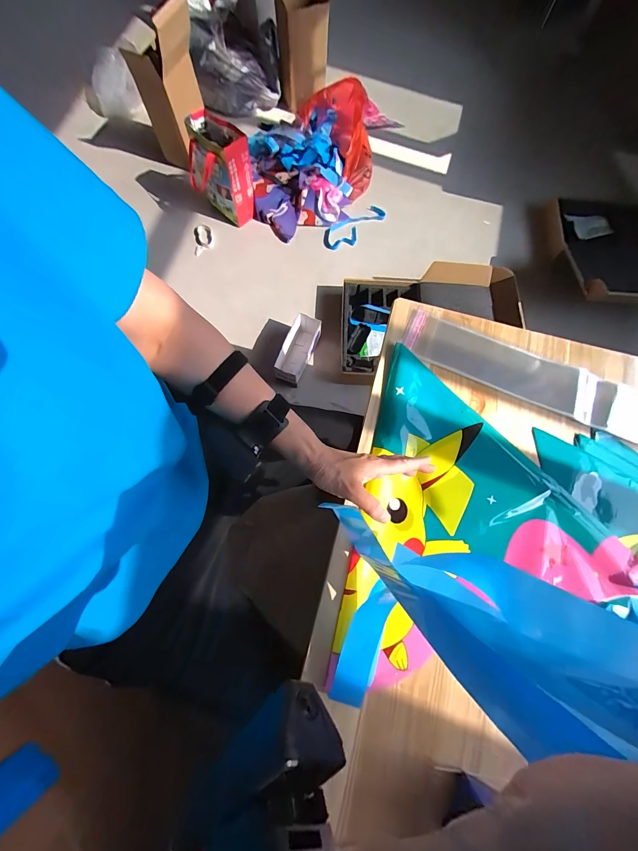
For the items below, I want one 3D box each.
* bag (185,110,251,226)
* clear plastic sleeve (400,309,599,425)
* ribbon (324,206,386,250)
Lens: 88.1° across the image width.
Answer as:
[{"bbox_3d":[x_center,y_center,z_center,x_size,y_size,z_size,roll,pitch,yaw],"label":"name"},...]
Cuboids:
[{"bbox_3d":[-0.353,-0.896,1.166,0.159,0.261,0.220,-38,78,-11],"label":"bag"},{"bbox_3d":[0.308,-0.107,0.569,0.327,0.009,0.092,22,74,5],"label":"clear plastic sleeve"},{"bbox_3d":[0.132,-0.769,1.287,0.123,0.043,0.259,43,78,10],"label":"ribbon"}]

